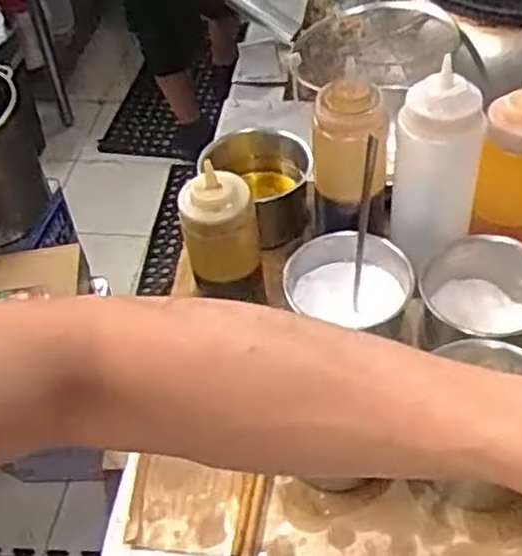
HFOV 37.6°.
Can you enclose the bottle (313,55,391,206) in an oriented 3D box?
[{"bbox_3d":[0.083,-0.125,0.707,0.066,0.125,0.053,1,48,6],"label":"bottle"}]

